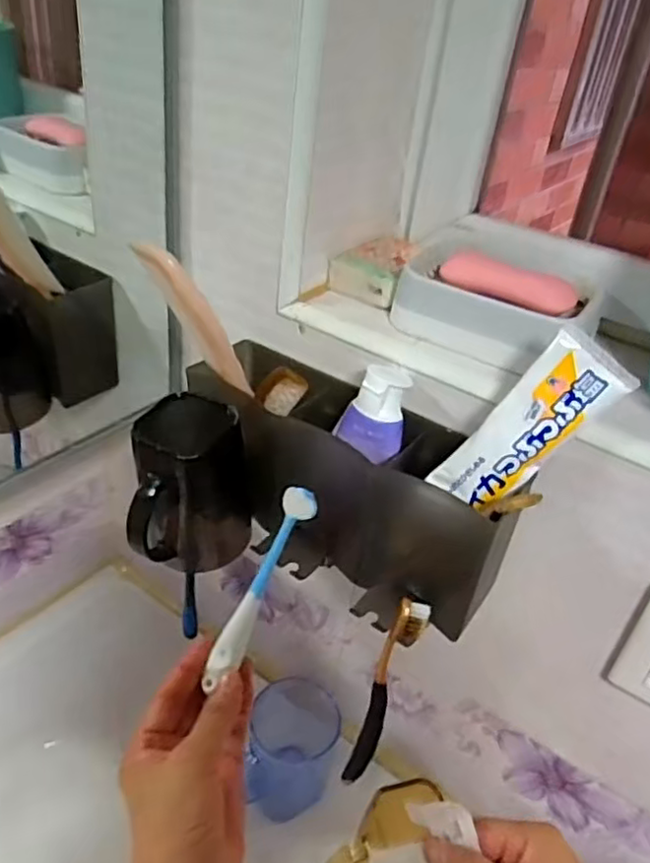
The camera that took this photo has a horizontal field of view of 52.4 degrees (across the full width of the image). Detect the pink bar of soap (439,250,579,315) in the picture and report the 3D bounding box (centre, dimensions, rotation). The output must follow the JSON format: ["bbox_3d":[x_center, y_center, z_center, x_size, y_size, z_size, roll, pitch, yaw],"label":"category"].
[{"bbox_3d":[0.119,-0.097,0.430,0.086,0.021,0.019,22,36,21],"label":"pink bar of soap"}]

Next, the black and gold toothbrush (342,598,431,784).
[{"bbox_3d":[0.037,0.171,0.419,0.024,0.176,0.013,19,35,17],"label":"black and gold toothbrush"}]

